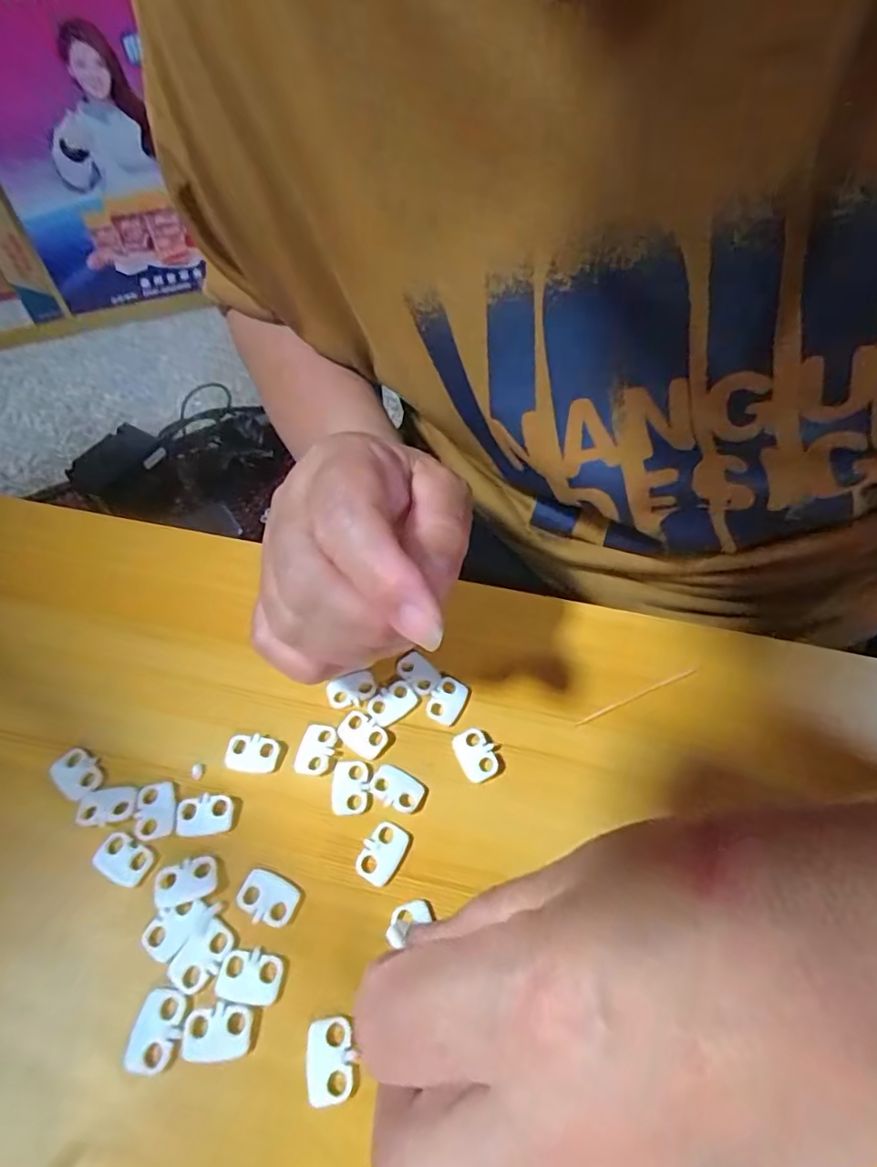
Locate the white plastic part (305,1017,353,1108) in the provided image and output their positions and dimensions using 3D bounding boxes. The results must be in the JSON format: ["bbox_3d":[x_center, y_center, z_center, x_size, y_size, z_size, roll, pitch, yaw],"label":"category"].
[{"bbox_3d":[-0.030,0.131,0.150,0.012,0.004,0.018,-9,56,-7],"label":"white plastic part"}]

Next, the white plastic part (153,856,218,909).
[{"bbox_3d":[-0.080,0.094,0.173,0.018,0.004,0.012,-14,56,-10],"label":"white plastic part"}]

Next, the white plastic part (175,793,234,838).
[{"bbox_3d":[-0.080,0.078,0.184,0.019,0.004,0.012,-7,56,-5],"label":"white plastic part"}]

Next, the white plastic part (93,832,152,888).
[{"bbox_3d":[-0.103,0.090,0.178,0.018,0.004,0.012,24,58,15],"label":"white plastic part"}]

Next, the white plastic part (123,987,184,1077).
[{"bbox_3d":[-0.079,0.125,0.152,0.013,0.004,0.018,4,55,2],"label":"white plastic part"}]

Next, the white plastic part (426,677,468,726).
[{"bbox_3d":[0.003,0.045,0.211,0.012,0.004,0.018,24,58,15],"label":"white plastic part"}]

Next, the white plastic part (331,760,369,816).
[{"bbox_3d":[-0.031,0.071,0.191,0.012,0.004,0.019,0,55,-1],"label":"white plastic part"}]

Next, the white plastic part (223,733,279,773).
[{"bbox_3d":[-0.068,0.062,0.198,0.018,0.004,0.012,5,55,3],"label":"white plastic part"}]

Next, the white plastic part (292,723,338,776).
[{"bbox_3d":[-0.045,0.060,0.199,0.013,0.004,0.018,14,56,9],"label":"white plastic part"}]

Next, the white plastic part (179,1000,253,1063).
[{"bbox_3d":[-0.062,0.125,0.152,0.018,0.004,0.013,0,55,0],"label":"white plastic part"}]

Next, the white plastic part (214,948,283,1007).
[{"bbox_3d":[-0.056,0.115,0.159,0.018,0.004,0.012,7,55,4],"label":"white plastic part"}]

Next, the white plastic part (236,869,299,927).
[{"bbox_3d":[-0.054,0.099,0.171,0.019,0.004,0.013,18,57,11],"label":"white plastic part"}]

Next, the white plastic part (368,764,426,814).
[{"bbox_3d":[-0.015,0.072,0.192,0.018,0.004,0.011,27,59,17],"label":"white plastic part"}]

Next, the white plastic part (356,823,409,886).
[{"bbox_3d":[-0.019,0.088,0.180,0.013,0.004,0.018,25,59,16],"label":"white plastic part"}]

